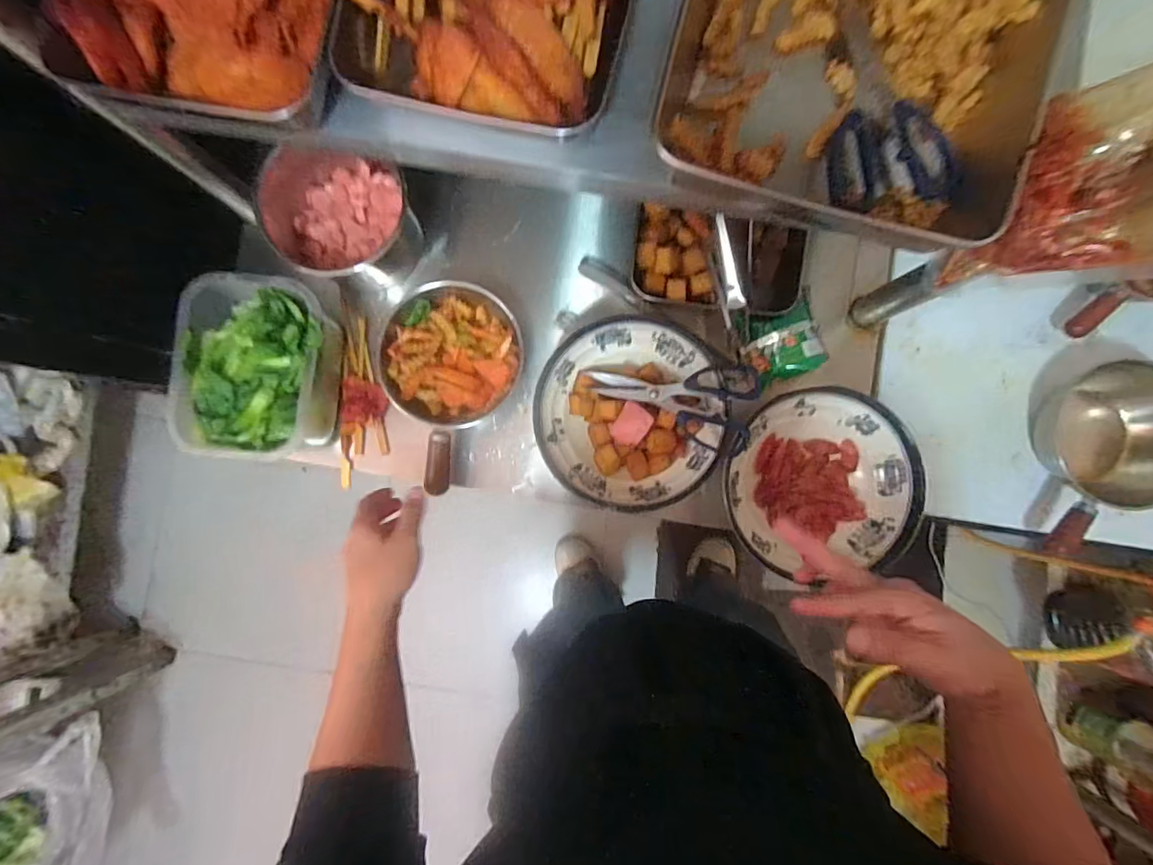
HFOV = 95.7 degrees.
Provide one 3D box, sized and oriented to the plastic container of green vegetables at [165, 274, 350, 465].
[{"bbox_3d":[-0.346,-0.065,0.584,0.151,0.091,0.197,3,86,0],"label":"plastic container of green vegetables"}]

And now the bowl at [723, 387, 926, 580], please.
[{"bbox_3d":[0.266,0.053,0.590,0.203,0.064,0.190,0,86,0],"label":"bowl"}]

